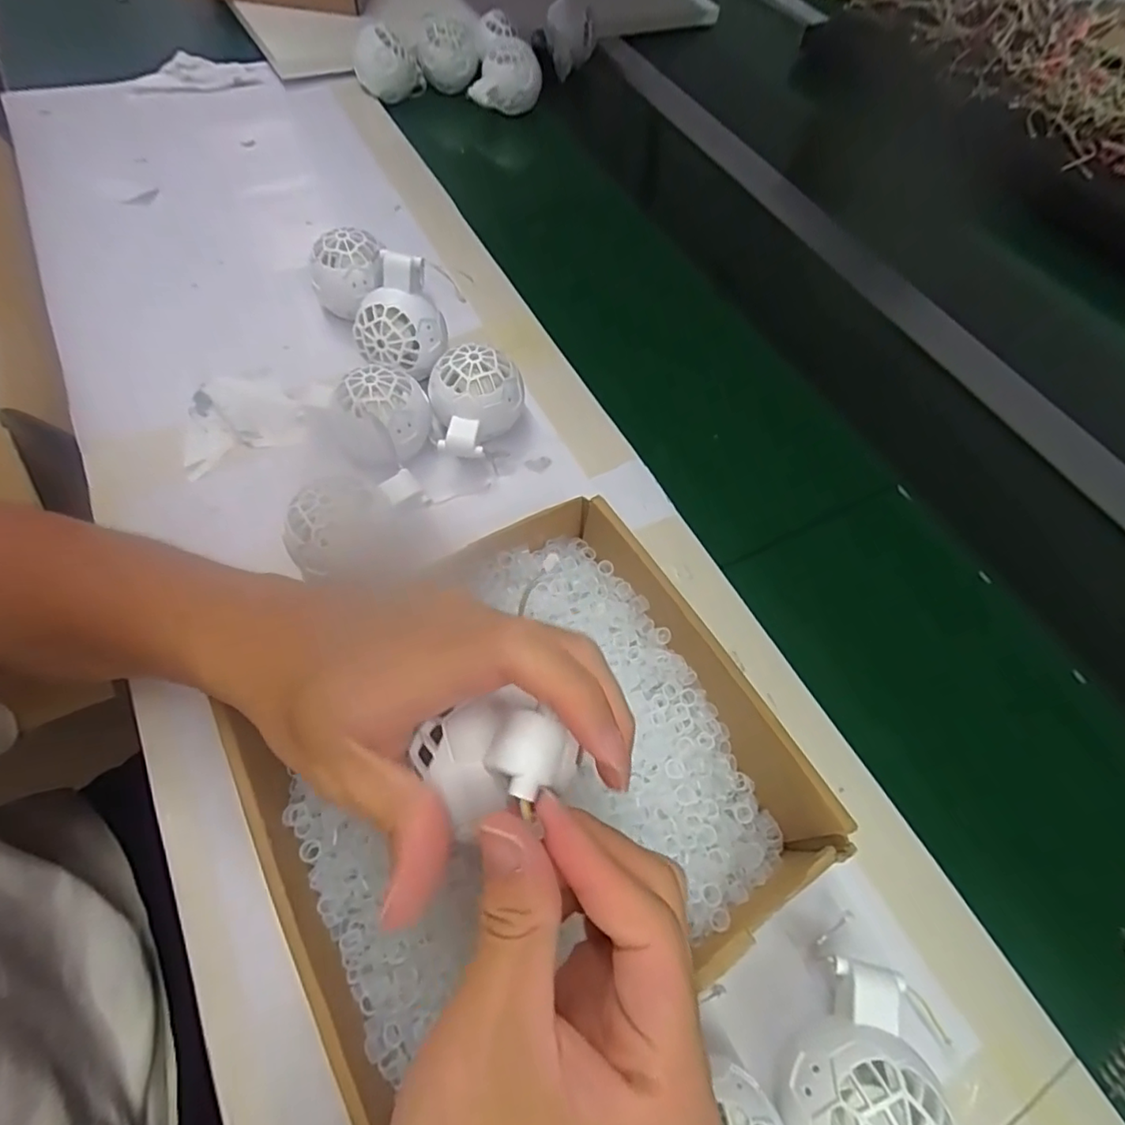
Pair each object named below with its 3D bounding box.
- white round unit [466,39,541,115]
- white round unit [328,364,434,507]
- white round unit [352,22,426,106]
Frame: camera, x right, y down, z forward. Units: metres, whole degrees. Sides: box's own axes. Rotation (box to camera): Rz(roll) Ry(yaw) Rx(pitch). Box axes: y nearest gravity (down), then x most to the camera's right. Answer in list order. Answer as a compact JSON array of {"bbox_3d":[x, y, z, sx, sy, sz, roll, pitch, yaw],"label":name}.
[{"bbox_3d":[-0.063,-0.531,0.638,0.070,0.057,0.055,12,60,0],"label":"white round unit"},{"bbox_3d":[-0.108,-0.075,0.366,0.062,0.053,0.088,-18,64,-17],"label":"white round unit"},{"bbox_3d":[-0.192,-0.541,0.630,0.069,0.074,0.072,-9,62,-12],"label":"white round unit"}]

